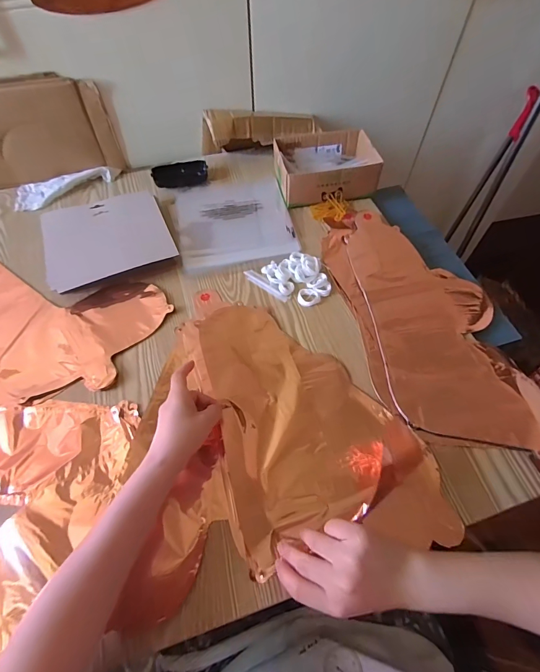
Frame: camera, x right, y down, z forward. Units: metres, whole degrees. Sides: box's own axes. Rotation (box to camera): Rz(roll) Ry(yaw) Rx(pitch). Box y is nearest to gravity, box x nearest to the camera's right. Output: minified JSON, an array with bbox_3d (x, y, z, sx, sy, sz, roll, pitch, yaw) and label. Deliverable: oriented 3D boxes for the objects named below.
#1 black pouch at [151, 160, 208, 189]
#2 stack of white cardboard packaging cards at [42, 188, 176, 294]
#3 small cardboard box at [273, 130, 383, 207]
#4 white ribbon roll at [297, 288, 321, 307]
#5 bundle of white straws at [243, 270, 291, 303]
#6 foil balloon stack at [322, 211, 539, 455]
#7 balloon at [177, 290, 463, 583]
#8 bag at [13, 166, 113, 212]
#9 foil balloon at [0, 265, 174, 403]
[{"bbox_3d":[-0.181,-0.330,0.709,0.107,0.033,0.044,-15,60,-8],"label":"black pouch"},{"bbox_3d":[-0.280,-0.173,0.598,0.198,0.019,0.172,-21,68,-12],"label":"stack of white cardboard packaging cards"},{"bbox_3d":[0.106,-0.331,0.683,0.182,0.064,0.145,-8,60,-4],"label":"small cardboard box"},{"bbox_3d":[0.063,-0.061,0.558,0.035,0.007,0.031,11,60,7],"label":"white ribbon roll"},{"bbox_3d":[-0.006,-0.083,0.571,0.089,0.007,0.017,35,66,19],"label":"bundle of white straws"},{"bbox_3d":[0.234,-0.036,0.534,0.218,0.014,0.423,-11,60,-6],"label":"foil balloon stack"},{"bbox_3d":[0.033,0.083,0.460,0.239,0.040,0.401,-19,61,-10],"label":"balloon"},{"bbox_3d":[-0.407,-0.298,0.686,0.181,0.022,0.062,-23,62,-13],"label":"bag"},{"bbox_3d":[-0.388,-0.025,0.533,0.417,0.011,0.216,13,60,8],"label":"foil balloon"}]

